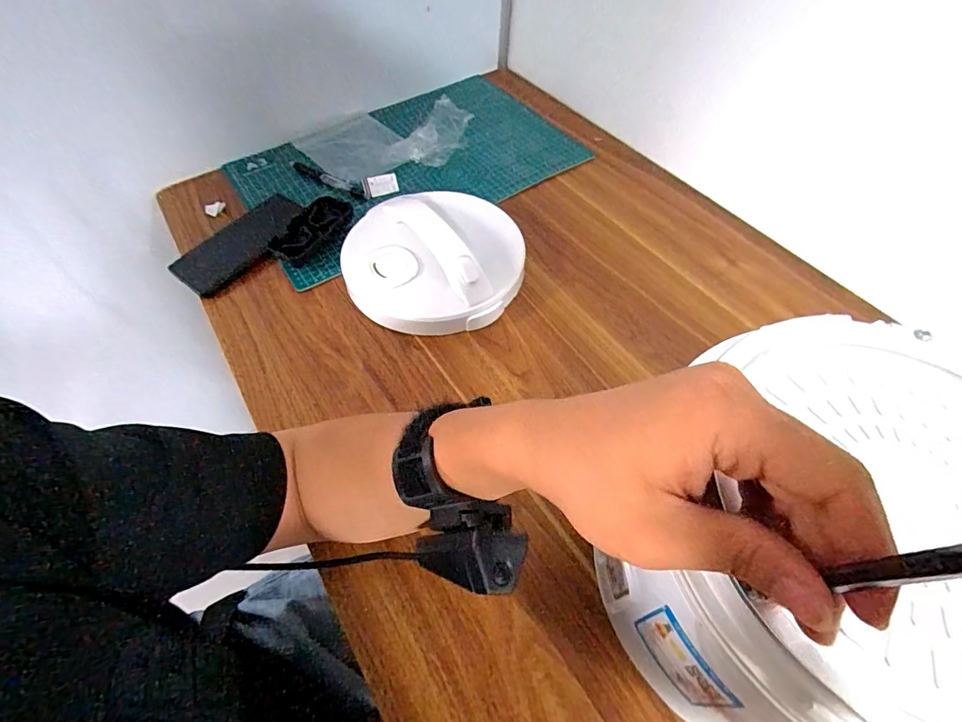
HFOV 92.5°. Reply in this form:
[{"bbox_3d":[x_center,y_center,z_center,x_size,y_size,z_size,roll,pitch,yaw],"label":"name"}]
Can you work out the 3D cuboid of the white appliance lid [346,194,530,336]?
[{"bbox_3d":[-0.052,-0.122,0.513,0.187,0.056,0.193,0,56,1],"label":"white appliance lid"}]

